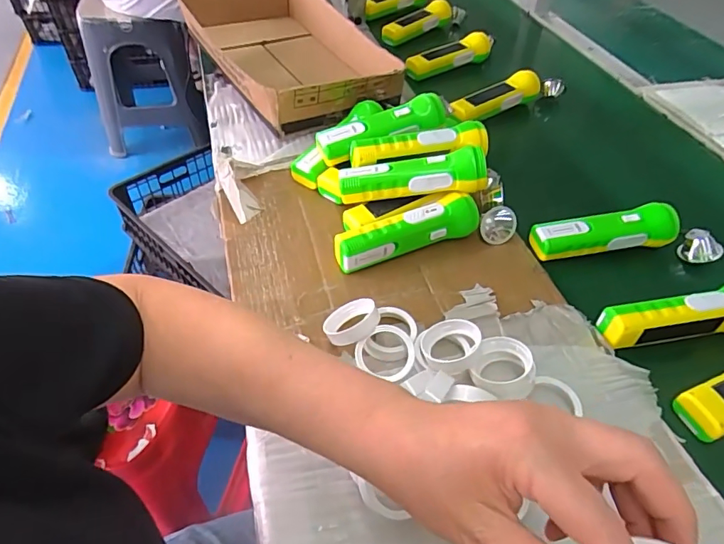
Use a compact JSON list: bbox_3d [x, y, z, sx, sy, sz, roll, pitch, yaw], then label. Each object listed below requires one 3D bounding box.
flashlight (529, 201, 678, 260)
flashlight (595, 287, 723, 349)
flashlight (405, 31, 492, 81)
[{"bbox_3d":[0.266,-0.046,0.531,0.152,0.042,0.035,-4,50,-3],"label":"flashlight"},{"bbox_3d":[0.302,0.040,0.453,0.144,0.048,0.034,-4,50,-2],"label":"flashlight"},{"bbox_3d":[0.144,-0.367,0.806,0.159,0.043,0.036,-16,51,-17],"label":"flashlight"}]

